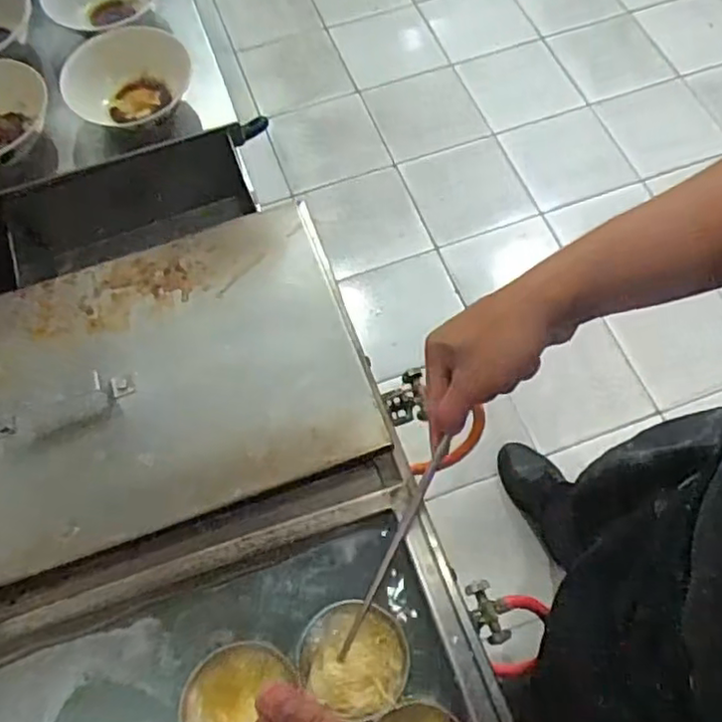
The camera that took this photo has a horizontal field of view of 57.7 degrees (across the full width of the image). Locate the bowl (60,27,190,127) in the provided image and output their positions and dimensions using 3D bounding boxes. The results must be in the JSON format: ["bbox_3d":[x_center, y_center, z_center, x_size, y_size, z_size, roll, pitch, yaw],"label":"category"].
[{"bbox_3d":[-0.282,-0.335,0.791,0.131,0.069,0.131,-1,65,3],"label":"bowl"}]

